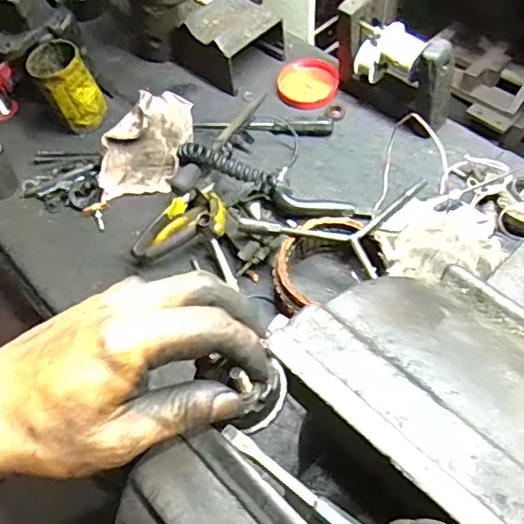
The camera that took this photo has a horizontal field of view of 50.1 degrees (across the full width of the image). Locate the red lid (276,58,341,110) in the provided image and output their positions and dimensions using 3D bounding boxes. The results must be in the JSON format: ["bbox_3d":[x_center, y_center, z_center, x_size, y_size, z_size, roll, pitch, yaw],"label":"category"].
[{"bbox_3d":[0.070,-0.266,0.839,0.088,0.019,0.084,33,82,10],"label":"red lid"}]

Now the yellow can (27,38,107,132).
[{"bbox_3d":[-0.285,-0.258,0.817,0.074,0.102,0.091,-28,59,-15],"label":"yellow can"}]

